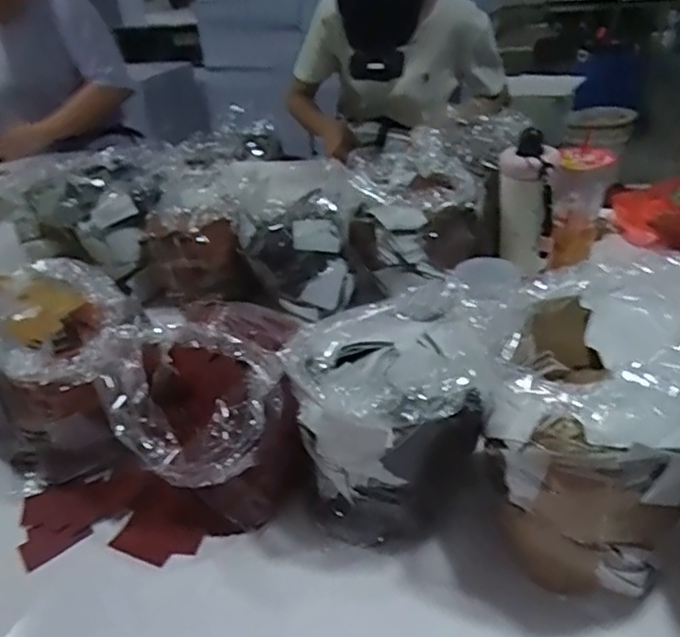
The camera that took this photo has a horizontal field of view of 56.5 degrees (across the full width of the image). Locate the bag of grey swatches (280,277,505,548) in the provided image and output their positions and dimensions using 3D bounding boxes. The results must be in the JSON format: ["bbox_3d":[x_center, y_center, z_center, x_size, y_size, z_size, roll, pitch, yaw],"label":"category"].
[{"bbox_3d":[0.046,0.087,0.616,0.169,0.169,0.184,-9,31,-6],"label":"bag of grey swatches"}]

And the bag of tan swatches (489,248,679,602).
[{"bbox_3d":[0.229,0.084,0.555,0.165,0.178,0.231,15,37,30],"label":"bag of tan swatches"}]

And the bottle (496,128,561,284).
[{"bbox_3d":[0.268,-0.160,0.908,0.074,0.189,0.067,0,32,9],"label":"bottle"}]

